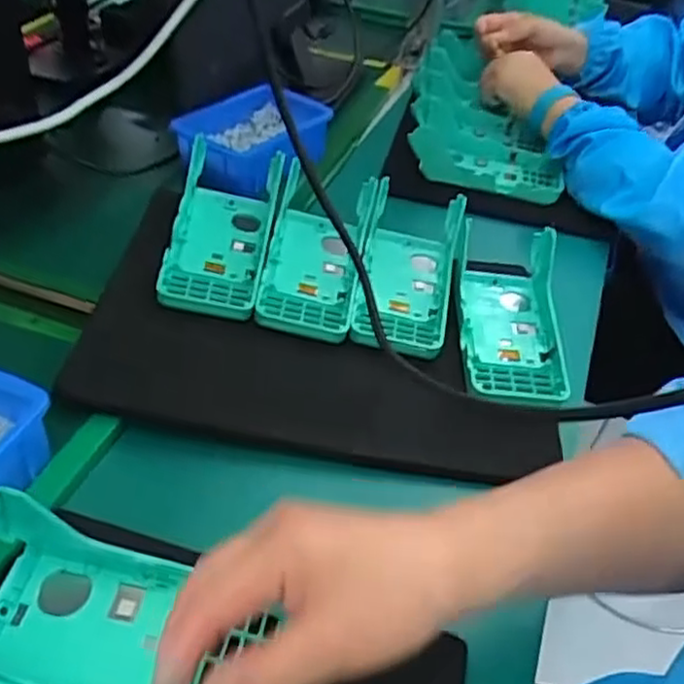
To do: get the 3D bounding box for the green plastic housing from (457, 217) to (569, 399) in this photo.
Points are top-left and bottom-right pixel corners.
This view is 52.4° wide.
[{"bbox_3d":[0.138,-0.028,0.552,0.082,0.053,0.165,5,41,-1],"label":"green plastic housing"}]

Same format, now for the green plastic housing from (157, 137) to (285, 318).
[{"bbox_3d":[-0.097,-0.099,0.573,0.084,0.066,0.173,4,41,-2],"label":"green plastic housing"}]

